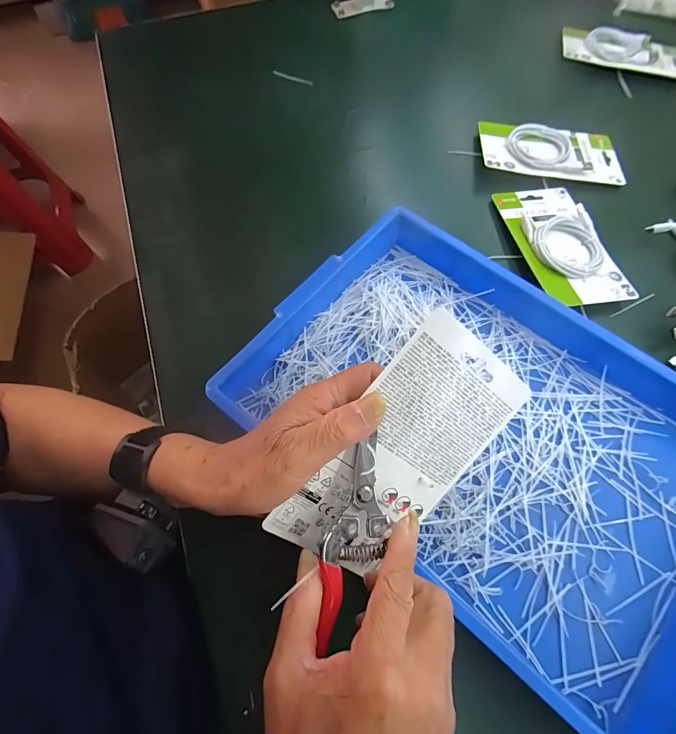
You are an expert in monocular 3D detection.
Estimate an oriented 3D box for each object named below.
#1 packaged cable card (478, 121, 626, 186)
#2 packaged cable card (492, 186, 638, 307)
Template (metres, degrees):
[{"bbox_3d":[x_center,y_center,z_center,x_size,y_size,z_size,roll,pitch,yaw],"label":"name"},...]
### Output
[{"bbox_3d":[0.267,-0.270,0.485,0.168,0.014,0.087,4,67,3],"label":"packaged cable card"},{"bbox_3d":[0.250,-0.143,0.438,0.093,0.015,0.171,-10,67,-3],"label":"packaged cable card"}]

